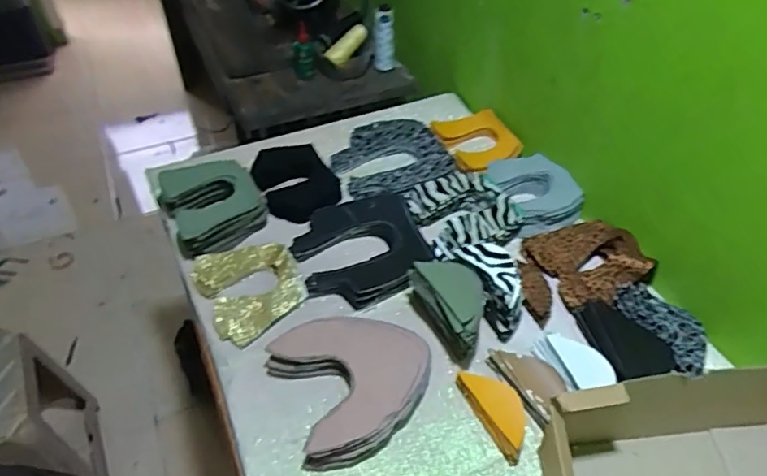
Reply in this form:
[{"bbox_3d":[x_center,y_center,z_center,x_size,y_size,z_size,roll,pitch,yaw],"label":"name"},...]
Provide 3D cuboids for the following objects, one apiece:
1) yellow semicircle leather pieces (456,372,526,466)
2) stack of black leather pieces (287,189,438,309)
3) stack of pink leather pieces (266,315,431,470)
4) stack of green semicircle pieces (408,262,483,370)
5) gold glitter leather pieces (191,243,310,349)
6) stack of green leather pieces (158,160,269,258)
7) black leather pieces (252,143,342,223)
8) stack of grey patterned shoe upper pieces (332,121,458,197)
[{"bbox_3d":[0.133,0.198,0.645,0.046,0.031,0.110,-18,49,-19],"label":"yellow semicircle leather pieces"},{"bbox_3d":[-0.032,0.005,0.814,0.190,0.036,0.194,-16,48,-17],"label":"stack of black leather pieces"},{"bbox_3d":[-0.031,0.168,0.673,0.184,0.040,0.174,-18,49,-18],"label":"stack of pink leather pieces"},{"bbox_3d":[0.088,0.088,0.713,0.072,0.076,0.130,-14,46,-13],"label":"stack of green semicircle pieces"},{"bbox_3d":[-0.184,0.064,0.783,0.135,0.012,0.169,-22,50,-22],"label":"gold glitter leather pieces"},{"bbox_3d":[-0.266,-0.053,0.872,0.138,0.051,0.164,-21,50,-21],"label":"stack of green leather pieces"},{"bbox_3d":[-0.143,-0.096,0.925,0.123,0.019,0.170,-18,49,-18],"label":"black leather pieces"},{"bbox_3d":[0.013,-0.143,0.971,0.192,0.018,0.201,-19,49,-19],"label":"stack of grey patterned shoe upper pieces"}]

